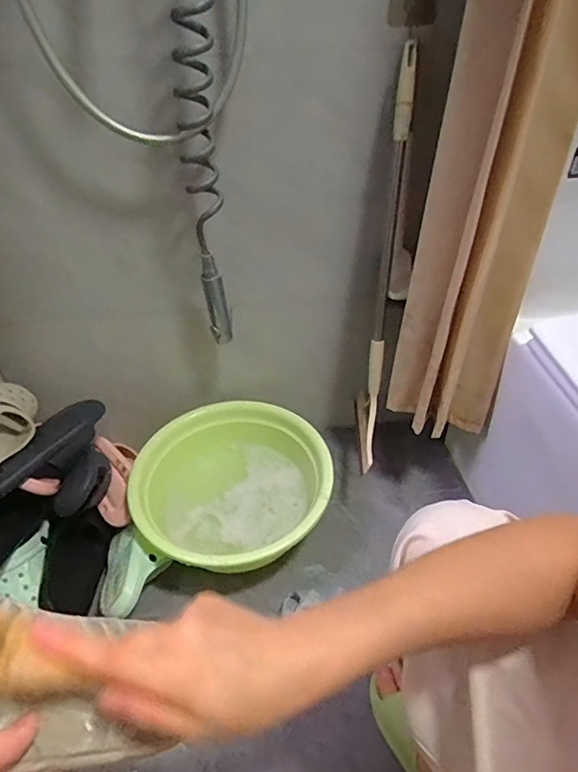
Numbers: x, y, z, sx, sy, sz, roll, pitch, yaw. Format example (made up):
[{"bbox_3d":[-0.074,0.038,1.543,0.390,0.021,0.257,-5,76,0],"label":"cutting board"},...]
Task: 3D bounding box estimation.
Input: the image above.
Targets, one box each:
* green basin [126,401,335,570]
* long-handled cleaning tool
[{"bbox_3d":[-0.091,0.194,0.918,0.323,0.119,0.342,-2,40,2],"label":"green basin"},{"bbox_3d":[0.151,-0.138,0.803,0.062,0.637,0.220,4,41,9],"label":"long-handled cleaning tool"}]

